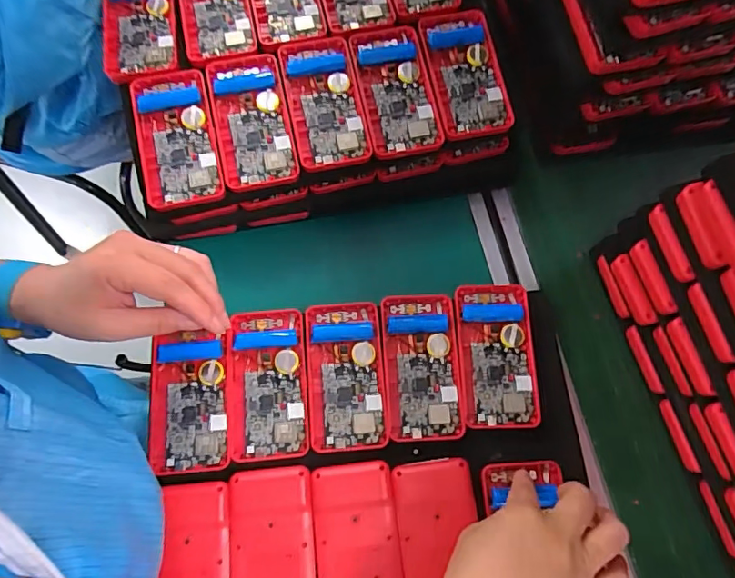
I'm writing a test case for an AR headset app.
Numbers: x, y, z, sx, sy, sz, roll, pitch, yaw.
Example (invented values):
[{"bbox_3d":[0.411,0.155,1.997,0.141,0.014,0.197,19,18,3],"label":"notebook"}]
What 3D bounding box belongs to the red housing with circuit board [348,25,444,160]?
[{"bbox_3d":[0.025,-0.176,0.456,0.062,0.019,0.120,-11,72,-5],"label":"red housing with circuit board"}]

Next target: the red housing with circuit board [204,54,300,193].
[{"bbox_3d":[-0.100,-0.145,0.442,0.063,0.020,0.119,-12,72,-6],"label":"red housing with circuit board"}]

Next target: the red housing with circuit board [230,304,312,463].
[{"bbox_3d":[-0.082,0.077,0.425,0.062,0.010,0.121,-4,72,-3],"label":"red housing with circuit board"}]

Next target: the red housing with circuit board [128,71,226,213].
[{"bbox_3d":[-0.161,-0.127,0.435,0.064,0.021,0.116,-12,72,-6],"label":"red housing with circuit board"}]

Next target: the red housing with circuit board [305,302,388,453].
[{"bbox_3d":[-0.019,0.071,0.429,0.062,0.010,0.120,-4,72,-3],"label":"red housing with circuit board"}]

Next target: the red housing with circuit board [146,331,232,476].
[{"bbox_3d":[-0.145,0.091,0.418,0.063,0.011,0.109,-5,72,0],"label":"red housing with circuit board"}]

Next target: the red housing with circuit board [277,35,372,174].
[{"bbox_3d":[-0.038,-0.164,0.450,0.063,0.018,0.120,-12,72,-6],"label":"red housing with circuit board"}]

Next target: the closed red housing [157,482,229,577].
[{"bbox_3d":[-0.130,0.207,0.377,0.057,0.012,0.119,-3,72,-3],"label":"closed red housing"}]

